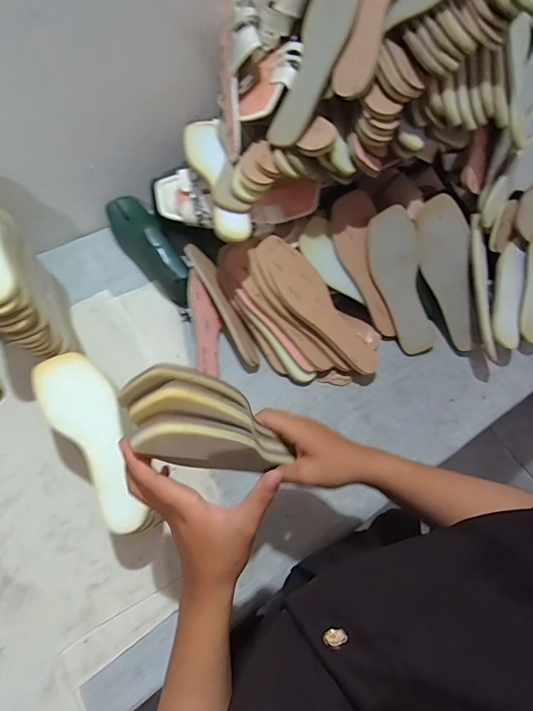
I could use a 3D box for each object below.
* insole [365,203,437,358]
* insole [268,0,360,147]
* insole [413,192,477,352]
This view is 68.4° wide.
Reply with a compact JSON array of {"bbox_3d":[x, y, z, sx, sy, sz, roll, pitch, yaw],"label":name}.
[{"bbox_3d":[0.223,-0.119,0.650,0.078,0.014,0.236,-17,102,4],"label":"insole"},{"bbox_3d":[0.064,-0.397,0.518,0.075,0.010,0.231,28,103,35],"label":"insole"},{"bbox_3d":[0.305,-0.134,0.665,0.075,0.256,0.021,-6,15,28],"label":"insole"}]

